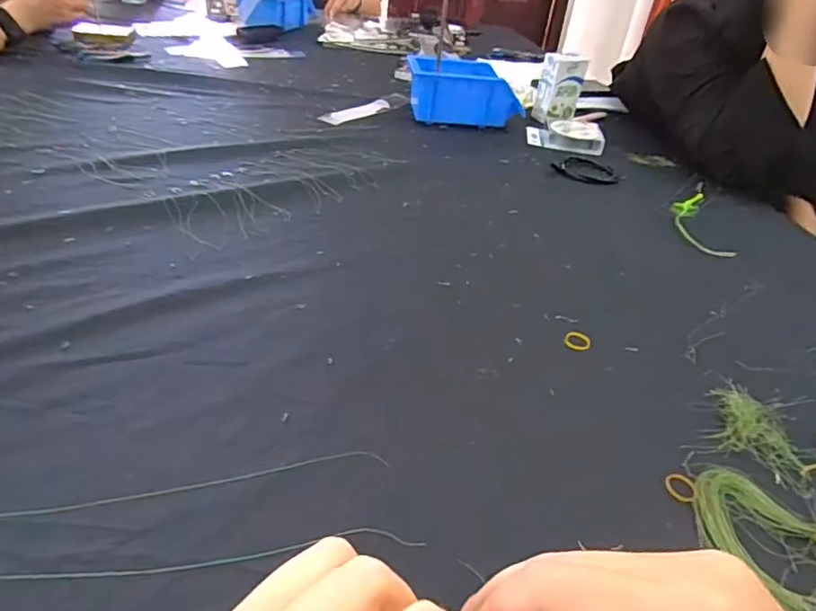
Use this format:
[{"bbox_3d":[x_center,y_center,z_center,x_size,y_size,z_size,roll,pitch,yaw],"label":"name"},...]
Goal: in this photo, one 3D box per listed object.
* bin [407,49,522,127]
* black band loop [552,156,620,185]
[{"bbox_3d":[0.090,-0.352,0.891,0.180,0.084,0.115,1,38,-7],"label":"bin"},{"bbox_3d":[0.247,-0.190,0.757,0.078,0.009,0.086,-9,40,-20],"label":"black band loop"}]

